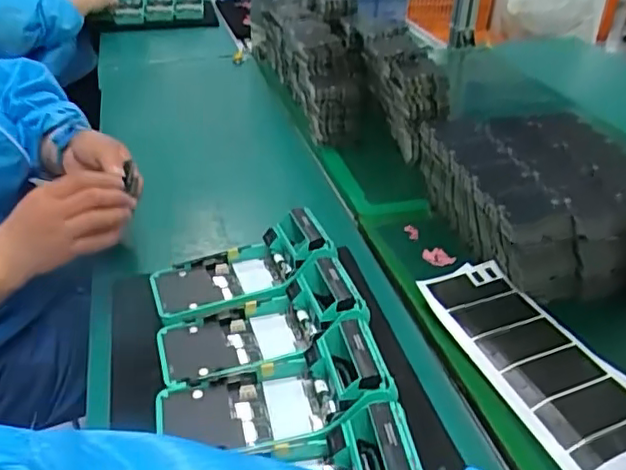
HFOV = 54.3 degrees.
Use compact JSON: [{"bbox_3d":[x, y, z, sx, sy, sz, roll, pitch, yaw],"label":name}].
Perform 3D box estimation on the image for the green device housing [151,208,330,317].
[{"bbox_3d":[-0.070,0.026,0.585,0.165,0.048,0.090,-10,37,-16],"label":"green device housing"}]

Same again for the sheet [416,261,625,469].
[{"bbox_3d":[0.191,0.106,0.512,0.103,0.009,0.252,-20,37,-17],"label":"sheet"}]

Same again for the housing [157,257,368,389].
[{"bbox_3d":[-0.043,0.085,0.529,0.171,0.052,0.087,-21,38,-3],"label":"housing"}]

